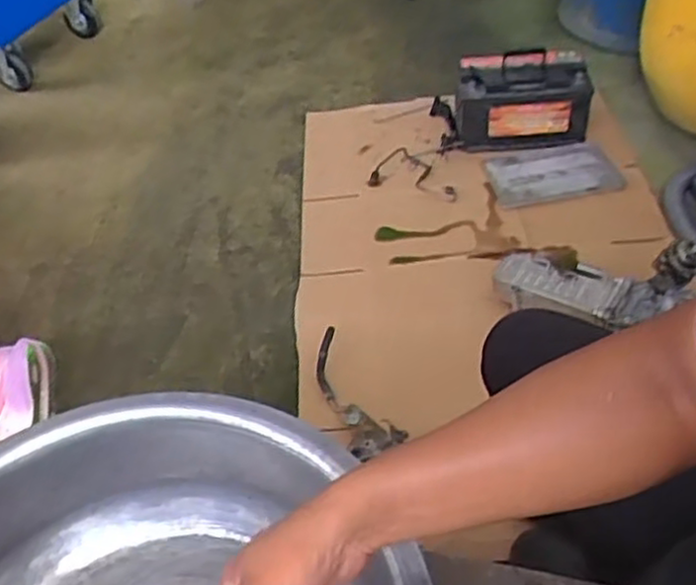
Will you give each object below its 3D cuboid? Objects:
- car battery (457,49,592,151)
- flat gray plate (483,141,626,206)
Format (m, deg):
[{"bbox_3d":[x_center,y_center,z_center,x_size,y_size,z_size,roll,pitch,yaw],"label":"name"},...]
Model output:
[{"bbox_3d":[0.417,-0.475,1.812,0.313,0.201,0.181,-6,44,2],"label":"car battery"},{"bbox_3d":[0.472,-0.283,1.722,0.274,0.032,0.193,-10,44,-5],"label":"flat gray plate"}]

